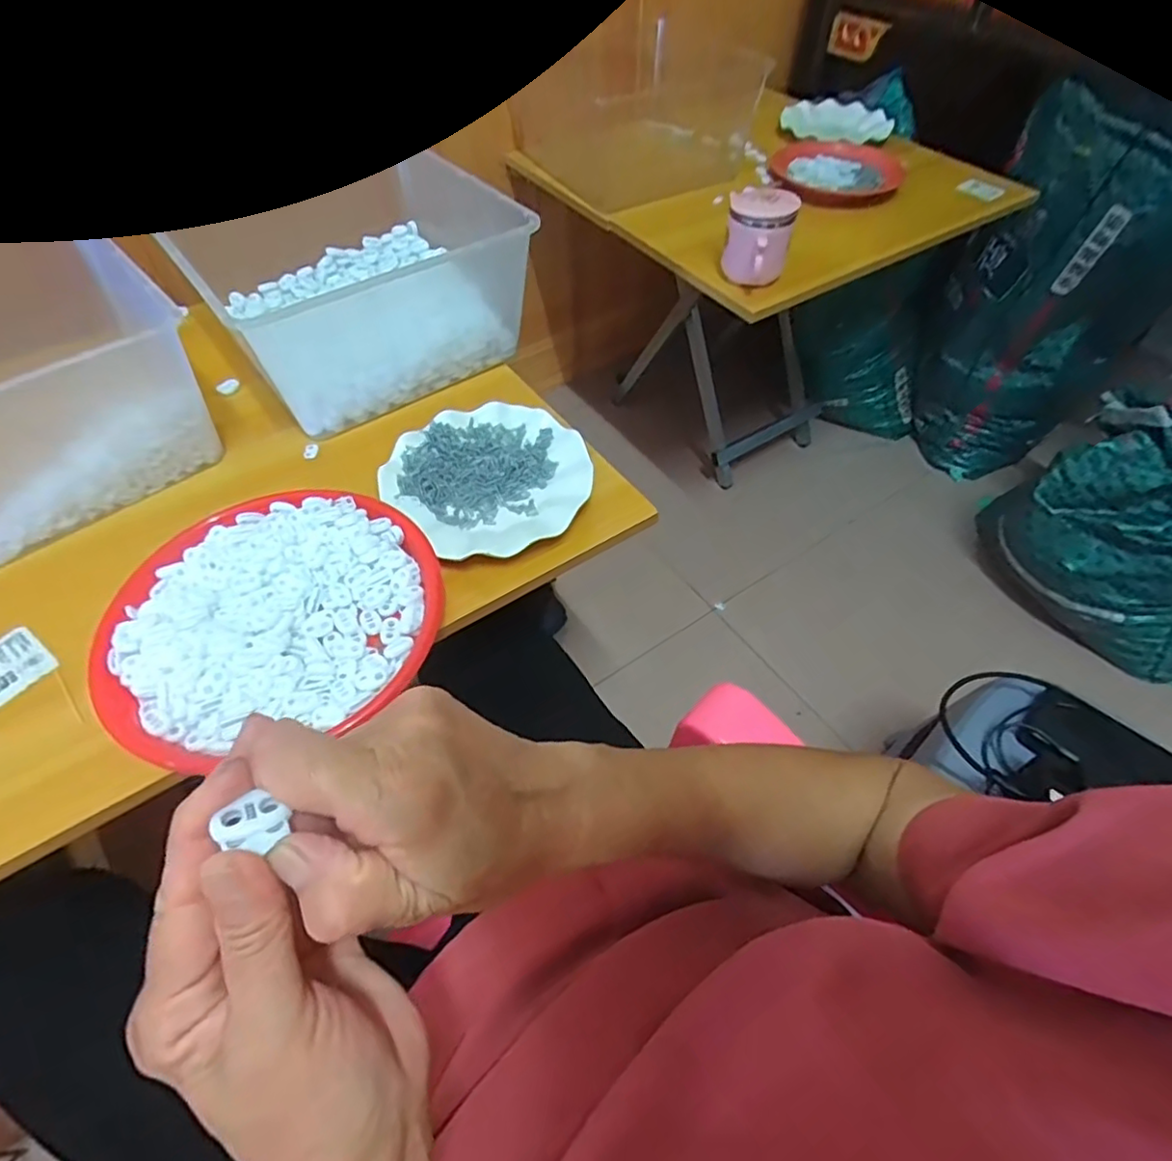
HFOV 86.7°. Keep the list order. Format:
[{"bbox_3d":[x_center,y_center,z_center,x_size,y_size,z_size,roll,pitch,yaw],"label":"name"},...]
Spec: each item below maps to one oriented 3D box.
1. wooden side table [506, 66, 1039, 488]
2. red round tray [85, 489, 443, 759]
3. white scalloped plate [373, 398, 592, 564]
[{"bbox_3d":[0.252,-0.538,1.148,0.589,0.516,0.626,-30,59,-21],"label":"wooden side table"},{"bbox_3d":[-0.229,0.017,0.460,0.230,0.029,0.210,0,54,0],"label":"red round tray"},{"bbox_3d":[-0.082,-0.092,0.554,0.166,0.023,0.172,0,54,0],"label":"white scalloped plate"}]

